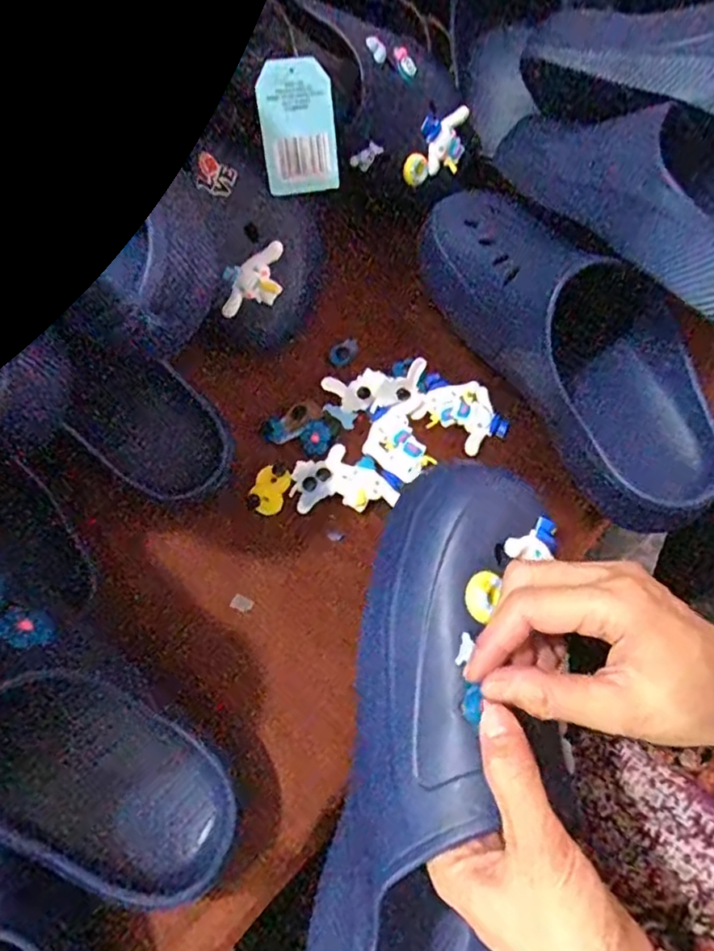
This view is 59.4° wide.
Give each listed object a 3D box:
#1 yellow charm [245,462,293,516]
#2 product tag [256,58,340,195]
[{"bbox_3d":[-0.061,0.009,0.449,0.025,0.007,0.042,23,67,-1],"label":"yellow charm"},{"bbox_3d":[-0.040,-0.238,0.427,0.051,0.079,0.007,-3,29,2],"label":"product tag"}]

